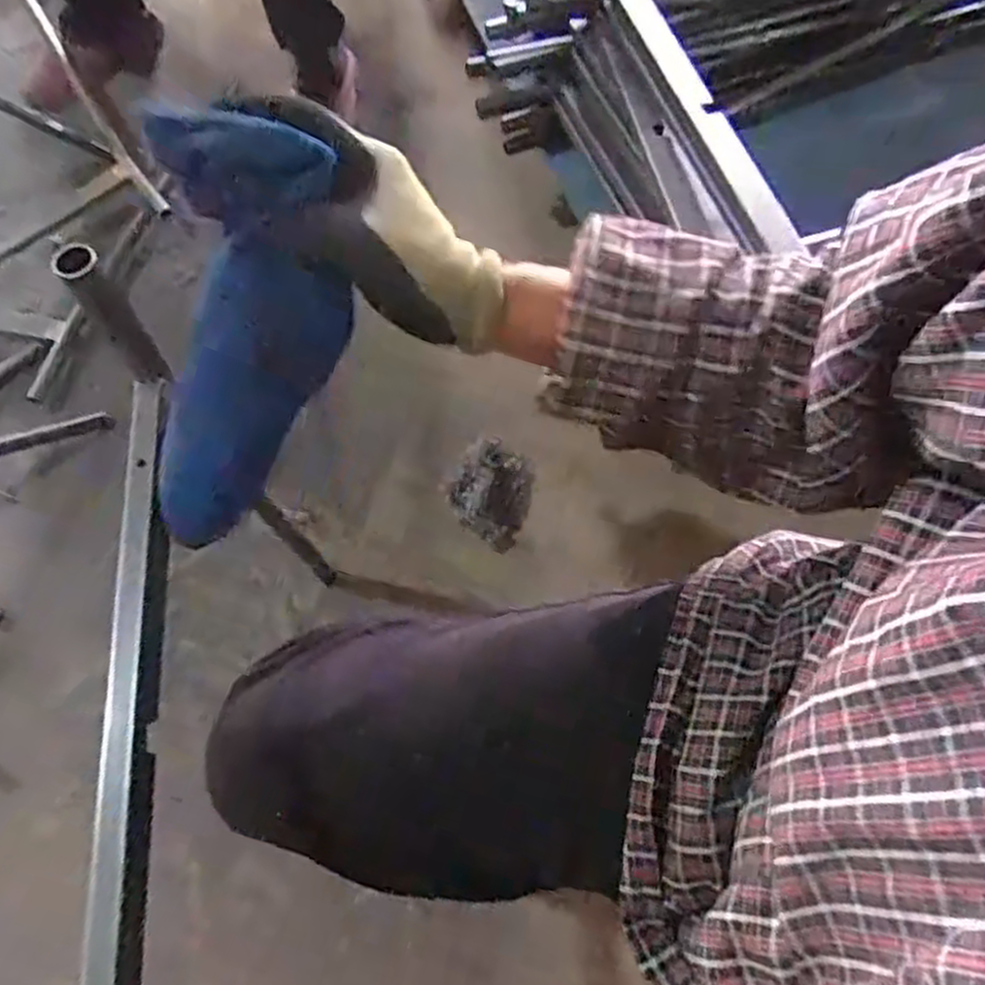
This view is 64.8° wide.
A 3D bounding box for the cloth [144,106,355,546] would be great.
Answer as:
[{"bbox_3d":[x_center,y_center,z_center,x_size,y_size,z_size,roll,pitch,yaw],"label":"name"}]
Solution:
[{"bbox_3d":[-0.131,-0.082,0.413,0.086,0.050,0.209,9,99,5],"label":"cloth"}]

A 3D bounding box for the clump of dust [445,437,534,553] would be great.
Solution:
[{"bbox_3d":[-0.001,-0.001,0.894,0.093,0.060,0.109,20,66,10],"label":"clump of dust"}]

